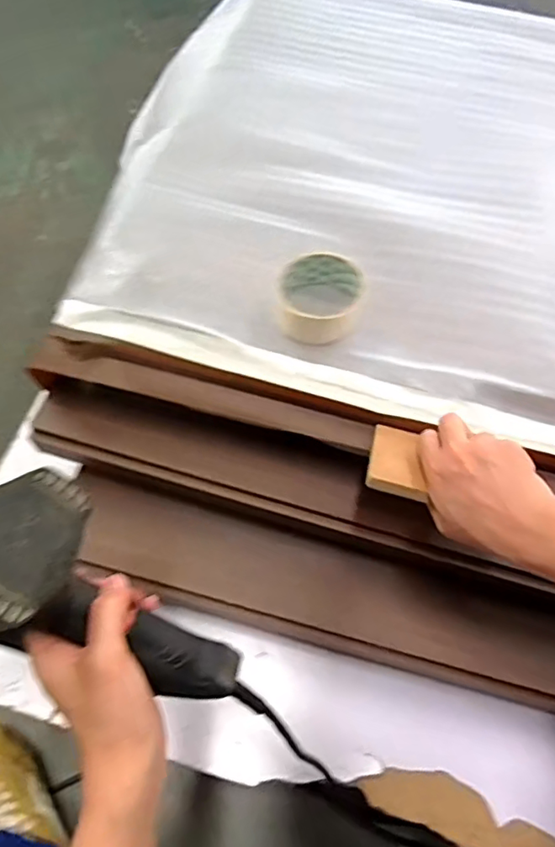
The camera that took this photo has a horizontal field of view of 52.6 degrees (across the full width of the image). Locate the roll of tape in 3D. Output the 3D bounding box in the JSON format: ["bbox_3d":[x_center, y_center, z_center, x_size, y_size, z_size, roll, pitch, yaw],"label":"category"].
[{"bbox_3d":[0.041,-0.124,0.549,0.080,0.039,0.086,1,61,-2],"label":"roll of tape"}]

